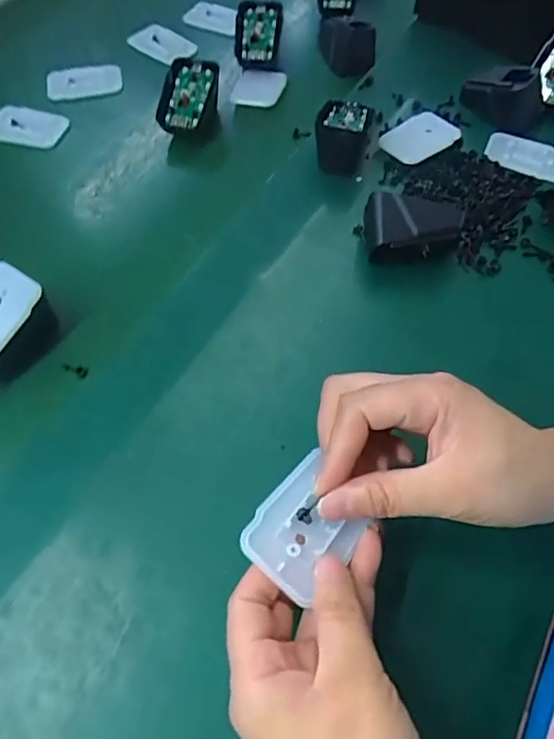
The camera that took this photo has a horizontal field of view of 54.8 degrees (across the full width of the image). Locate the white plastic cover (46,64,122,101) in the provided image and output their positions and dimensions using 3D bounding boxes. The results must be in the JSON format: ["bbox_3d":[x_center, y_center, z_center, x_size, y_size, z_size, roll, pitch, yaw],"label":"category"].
[{"bbox_3d":[-0.186,-0.278,0.516,0.069,0.010,0.039,-13,59,-10],"label":"white plastic cover"}]

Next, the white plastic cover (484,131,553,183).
[{"bbox_3d":[0.220,-0.187,0.470,0.070,0.009,0.047,21,61,12],"label":"white plastic cover"}]

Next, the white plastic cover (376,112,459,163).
[{"bbox_3d":[0.124,-0.203,0.465,0.070,0.007,0.043,-31,64,-17],"label":"white plastic cover"}]

